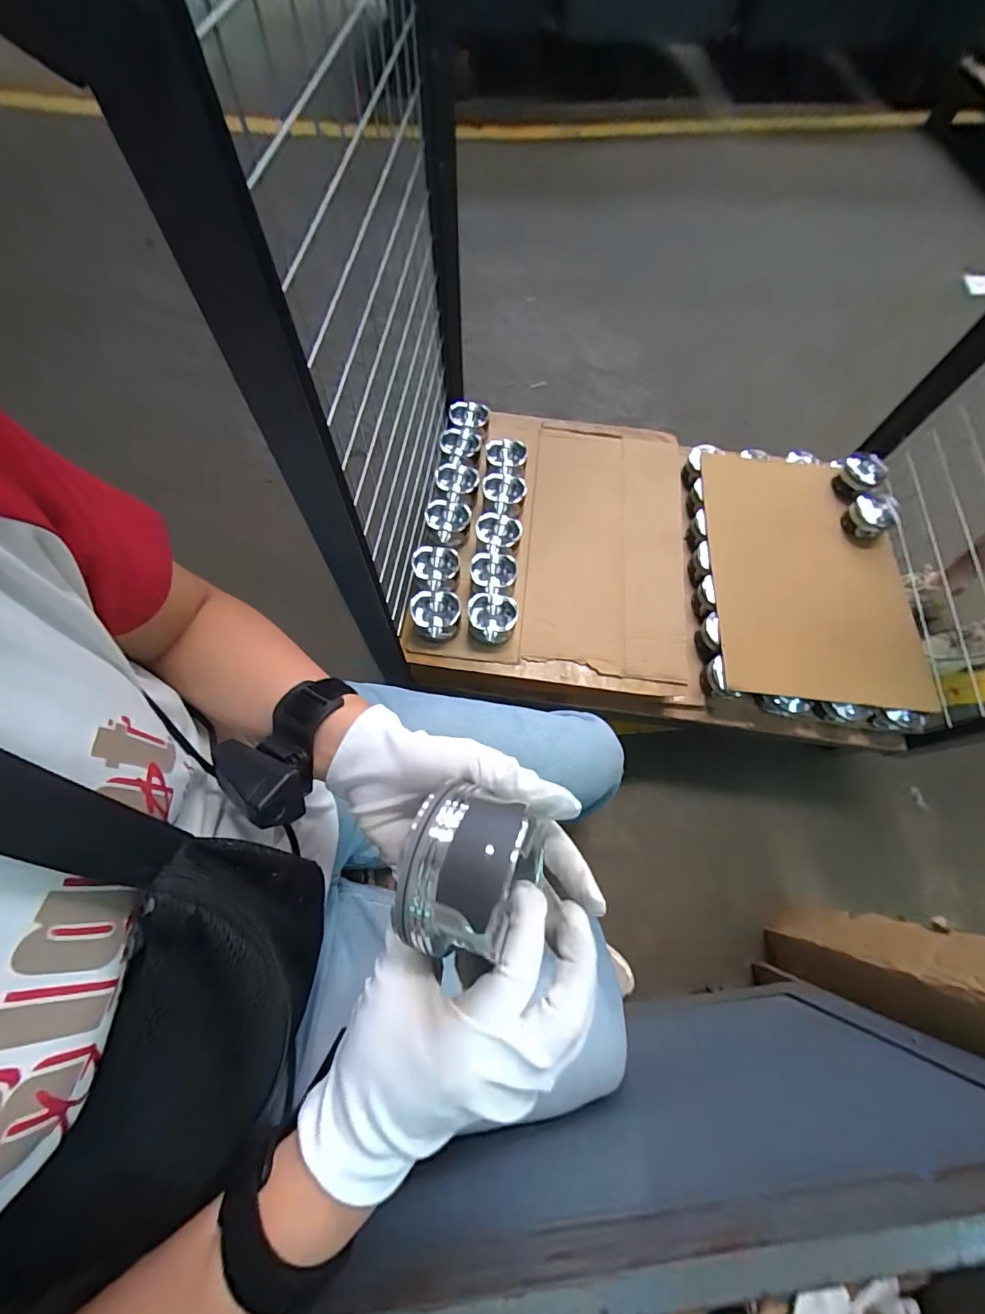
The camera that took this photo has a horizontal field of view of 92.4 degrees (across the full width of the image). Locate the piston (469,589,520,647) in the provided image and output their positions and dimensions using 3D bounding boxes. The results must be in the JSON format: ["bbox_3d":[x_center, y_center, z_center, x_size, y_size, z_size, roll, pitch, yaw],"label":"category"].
[{"bbox_3d":[0.000,-0.068,0.836,0.086,0.051,0.085,3,68,0],"label":"piston"}]

